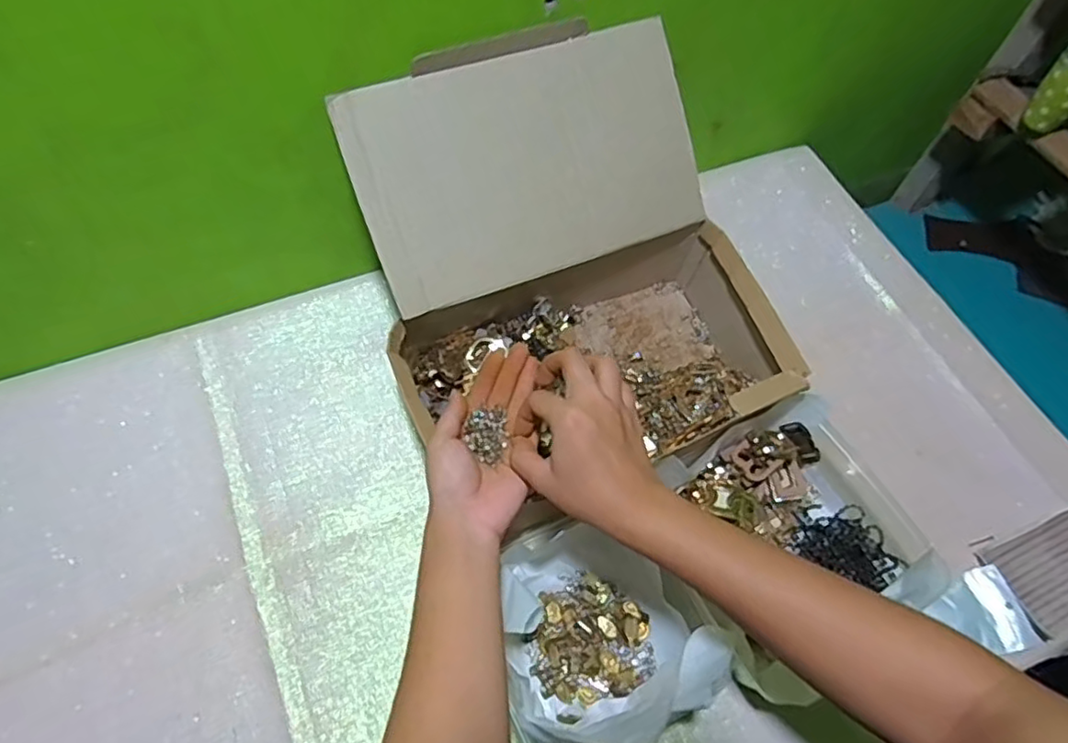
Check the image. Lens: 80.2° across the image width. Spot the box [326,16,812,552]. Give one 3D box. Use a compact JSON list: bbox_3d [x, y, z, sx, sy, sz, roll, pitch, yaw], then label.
[{"bbox_3d":[0.032,-0.089,0.576,0.335,0.220,0.333,-14,62,-11],"label":"box"}]

